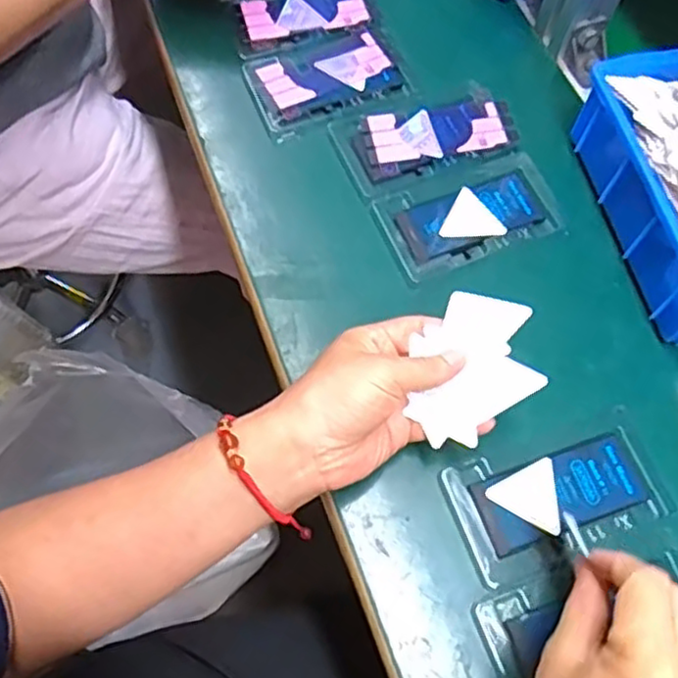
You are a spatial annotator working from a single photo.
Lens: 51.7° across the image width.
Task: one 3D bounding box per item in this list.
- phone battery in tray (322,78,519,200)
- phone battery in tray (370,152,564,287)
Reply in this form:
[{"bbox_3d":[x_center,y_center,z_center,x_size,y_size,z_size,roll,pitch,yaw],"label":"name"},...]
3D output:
[{"bbox_3d":[0.067,-0.153,0.525,0.133,0.006,0.071,-19,68,-11],"label":"phone battery in tray"},{"bbox_3d":[0.094,-0.089,0.496,0.126,0.005,0.069,-22,69,-12],"label":"phone battery in tray"}]

